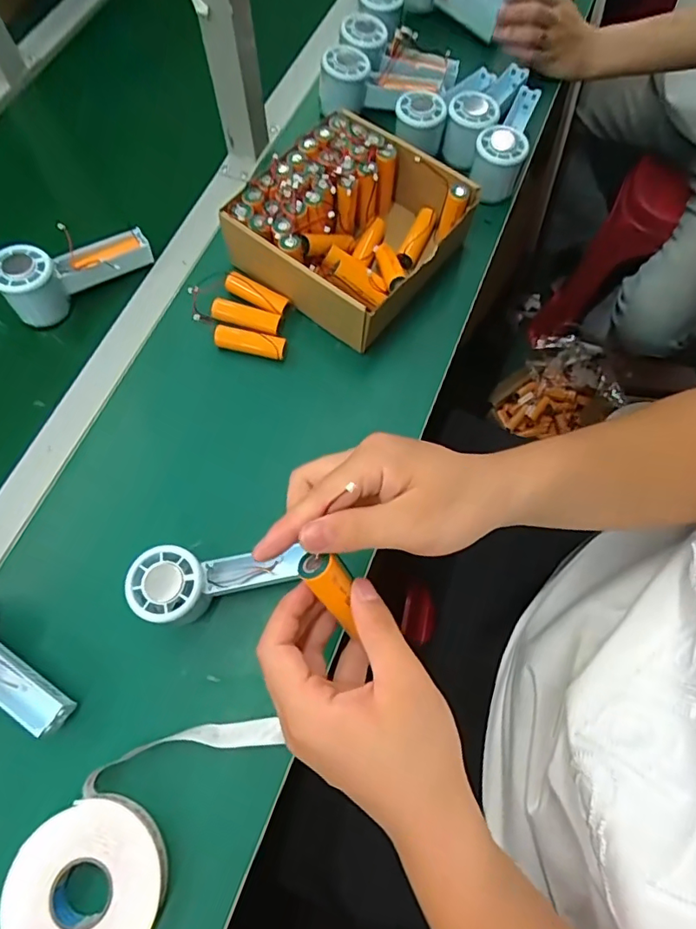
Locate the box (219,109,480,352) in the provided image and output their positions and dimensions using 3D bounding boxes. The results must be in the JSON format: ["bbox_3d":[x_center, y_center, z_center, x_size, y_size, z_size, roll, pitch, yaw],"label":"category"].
[{"bbox_3d":[0.003,-0.243,0.550,0.190,0.084,0.200,36,72,12],"label":"box"}]

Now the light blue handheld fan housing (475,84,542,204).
[{"bbox_3d":[0.188,-0.385,0.615,0.055,0.067,0.159,20,70,6],"label":"light blue handheld fan housing"}]

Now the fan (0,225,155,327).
[{"bbox_3d":[-0.274,-0.198,0.536,0.144,0.058,0.049,-22,71,-9],"label":"fan"}]

